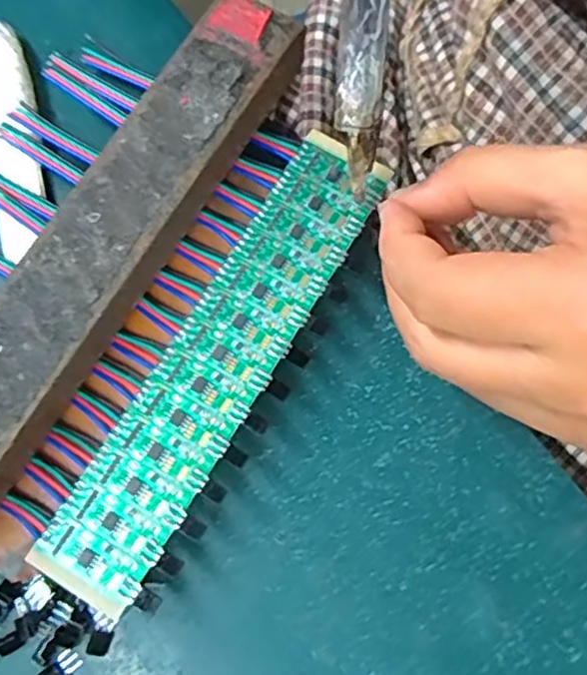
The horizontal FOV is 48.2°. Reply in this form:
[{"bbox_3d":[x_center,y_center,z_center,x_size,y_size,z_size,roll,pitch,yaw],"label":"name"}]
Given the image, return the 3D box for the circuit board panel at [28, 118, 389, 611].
[{"bbox_3d":[-0.022,0.005,0.209,0.033,0.004,0.163,31,78,7],"label":"circuit board panel"}]

